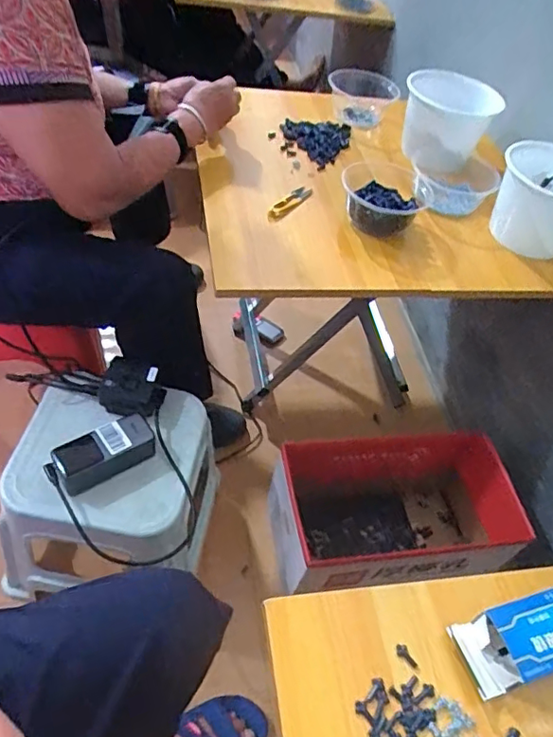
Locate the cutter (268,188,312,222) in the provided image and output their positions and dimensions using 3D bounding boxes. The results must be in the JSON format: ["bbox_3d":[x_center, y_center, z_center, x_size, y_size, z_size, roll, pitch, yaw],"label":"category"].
[{"bbox_3d":[0.023,-0.269,0.890,0.021,0.012,0.110,32,52,16],"label":"cutter"}]

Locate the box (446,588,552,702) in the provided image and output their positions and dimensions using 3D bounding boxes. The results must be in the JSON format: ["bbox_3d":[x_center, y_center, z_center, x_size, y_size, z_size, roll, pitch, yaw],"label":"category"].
[{"bbox_3d":[0.239,0.216,0.464,0.176,0.030,0.057,-9,52,-18],"label":"box"}]

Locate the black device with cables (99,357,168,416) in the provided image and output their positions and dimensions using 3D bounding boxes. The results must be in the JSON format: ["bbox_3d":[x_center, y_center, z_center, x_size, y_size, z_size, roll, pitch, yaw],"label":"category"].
[{"bbox_3d":[-0.222,0.028,0.848,0.099,0.059,0.087,9,49,-4],"label":"black device with cables"}]

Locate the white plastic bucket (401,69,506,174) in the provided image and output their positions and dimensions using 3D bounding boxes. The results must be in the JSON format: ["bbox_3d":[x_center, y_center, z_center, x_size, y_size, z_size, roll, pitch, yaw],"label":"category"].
[{"bbox_3d":[0.283,-0.403,0.942,0.158,0.129,0.123,17,50,9],"label":"white plastic bucket"}]

